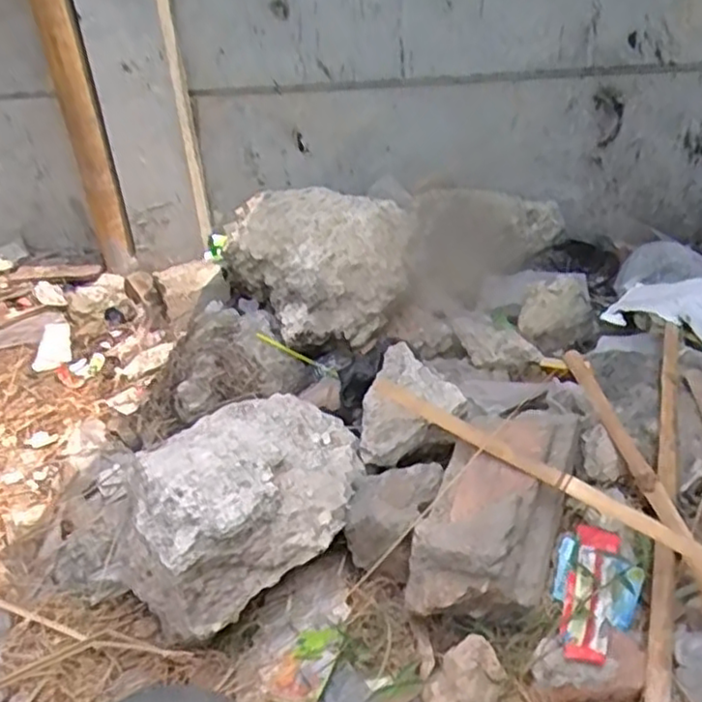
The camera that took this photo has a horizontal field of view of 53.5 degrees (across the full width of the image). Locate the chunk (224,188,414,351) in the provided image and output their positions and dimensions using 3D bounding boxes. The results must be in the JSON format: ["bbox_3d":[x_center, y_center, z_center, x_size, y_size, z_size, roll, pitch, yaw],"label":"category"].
[{"bbox_3d":[-0.067,-0.190,1.325,0.274,0.181,0.382,-25,38,-26],"label":"chunk"}]

